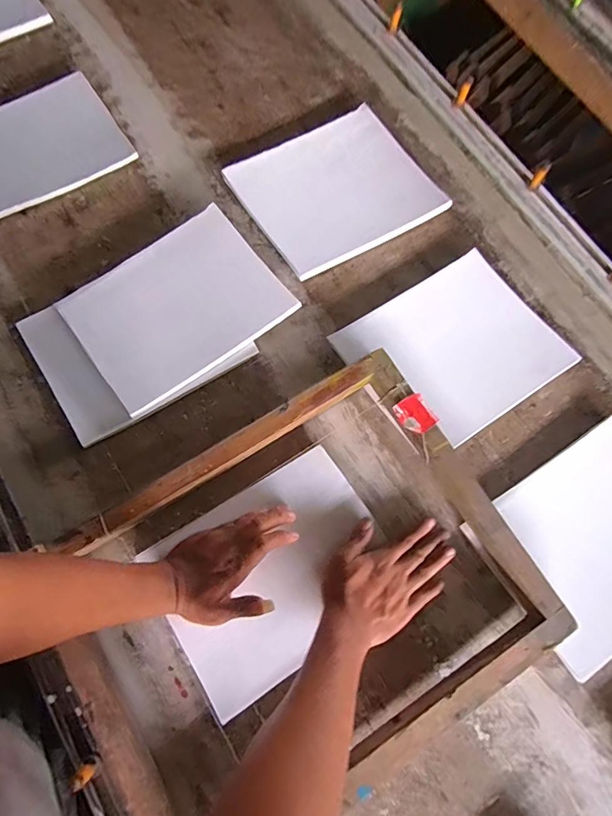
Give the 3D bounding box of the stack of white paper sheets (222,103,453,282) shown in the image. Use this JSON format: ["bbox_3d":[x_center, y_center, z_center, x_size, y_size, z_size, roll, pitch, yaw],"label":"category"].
[{"bbox_3d":[0.044,-0.347,0.714,0.268,0.018,0.233,-32,78,-10],"label":"stack of white paper sheets"}]

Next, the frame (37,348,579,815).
[{"bbox_3d":[0.000,0.221,0.539,0.512,0.062,0.415,-31,78,-9],"label":"frame"}]

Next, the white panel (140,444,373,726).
[{"bbox_3d":[-0.038,0.198,0.551,0.264,0.018,0.207,-31,78,-9],"label":"white panel"}]

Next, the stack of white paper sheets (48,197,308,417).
[{"bbox_3d":[-0.184,-0.143,0.638,0.268,0.013,0.204,-35,81,-6],"label":"stack of white paper sheets"}]

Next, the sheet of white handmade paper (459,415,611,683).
[{"bbox_3d":[0.372,0.172,0.581,0.268,0.031,0.218,-33,78,-10],"label":"sheet of white handmade paper"}]

